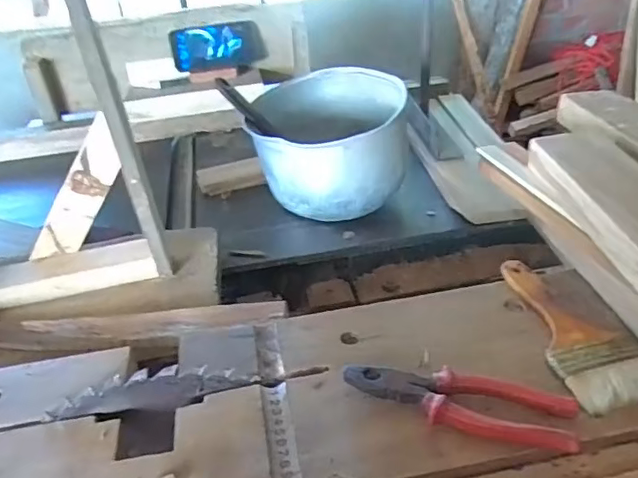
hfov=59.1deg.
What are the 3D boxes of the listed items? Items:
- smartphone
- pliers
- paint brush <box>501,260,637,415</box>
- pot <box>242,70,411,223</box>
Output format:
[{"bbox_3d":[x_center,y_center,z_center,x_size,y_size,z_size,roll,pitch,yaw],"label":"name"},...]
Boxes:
[{"bbox_3d":[-0.203,-0.390,1.144,0.185,0.085,0.015,-12,9,-14],"label":"smartphone"},{"bbox_3d":[0.106,0.128,0.438,0.173,0.020,0.051,6,36,16],"label":"pliers"},{"bbox_3d":[0.225,0.076,0.508,0.076,0.016,0.184,-9,34,-5],"label":"paint brush"},{"bbox_3d":[0.015,-0.137,0.825,0.211,0.163,0.204,-4,34,2],"label":"pot"}]

